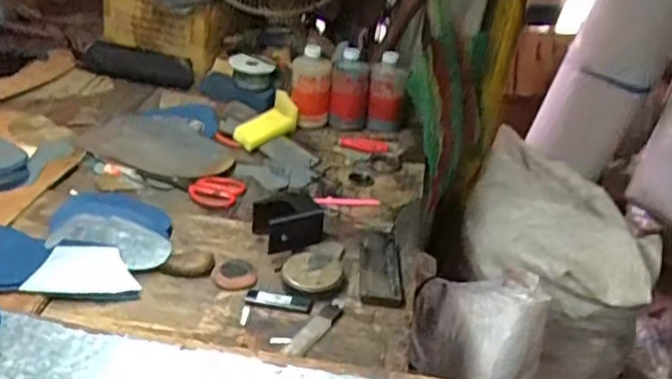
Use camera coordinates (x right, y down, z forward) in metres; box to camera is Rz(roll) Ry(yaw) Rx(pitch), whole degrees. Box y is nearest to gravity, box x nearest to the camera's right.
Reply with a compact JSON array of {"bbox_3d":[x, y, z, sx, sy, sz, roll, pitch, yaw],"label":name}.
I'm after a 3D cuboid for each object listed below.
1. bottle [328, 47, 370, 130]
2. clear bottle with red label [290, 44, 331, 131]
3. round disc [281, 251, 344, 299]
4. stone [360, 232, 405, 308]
[{"bbox_3d":[0.029,-0.198,1.249,0.071,0.143,0.056,10,31,3],"label":"bottle"},{"bbox_3d":[-0.047,-0.198,1.232,0.077,0.140,0.072,5,32,-6],"label":"clear bottle with red label"},{"bbox_3d":[-0.029,0.107,0.821,0.074,0.018,0.077,4,30,-2],"label":"round disc"},{"bbox_3d":[0.057,0.097,0.862,0.054,0.017,0.166,3,30,-3],"label":"stone"}]

